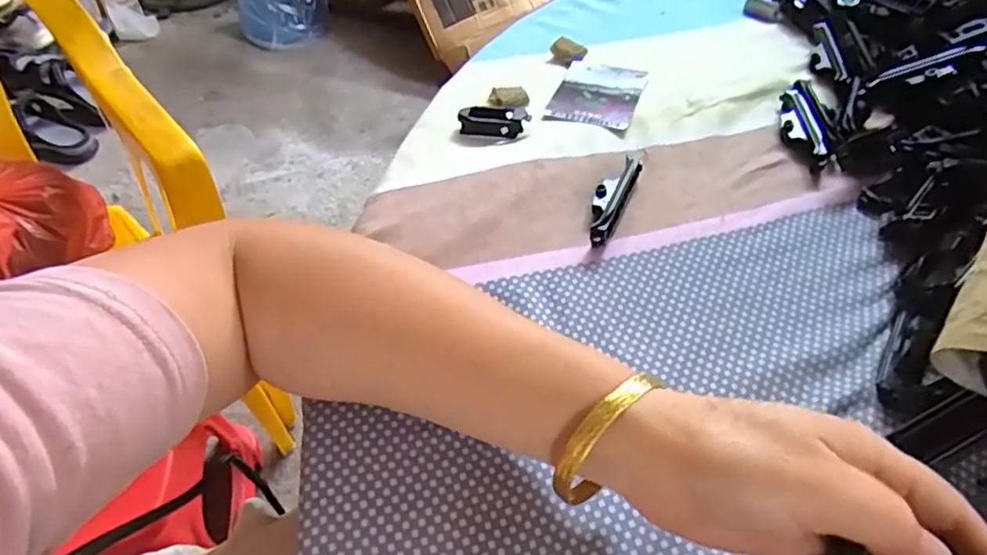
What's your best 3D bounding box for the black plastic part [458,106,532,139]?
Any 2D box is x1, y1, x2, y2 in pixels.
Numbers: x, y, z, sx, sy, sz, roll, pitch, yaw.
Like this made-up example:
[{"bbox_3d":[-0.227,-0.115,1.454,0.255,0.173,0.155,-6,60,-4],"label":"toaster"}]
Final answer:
[{"bbox_3d":[0.000,-0.108,0.429,0.047,0.010,0.023,4,49,2],"label":"black plastic part"}]

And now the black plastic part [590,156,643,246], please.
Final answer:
[{"bbox_3d":[0.073,-0.050,0.386,0.019,0.017,0.075,19,51,14],"label":"black plastic part"}]

